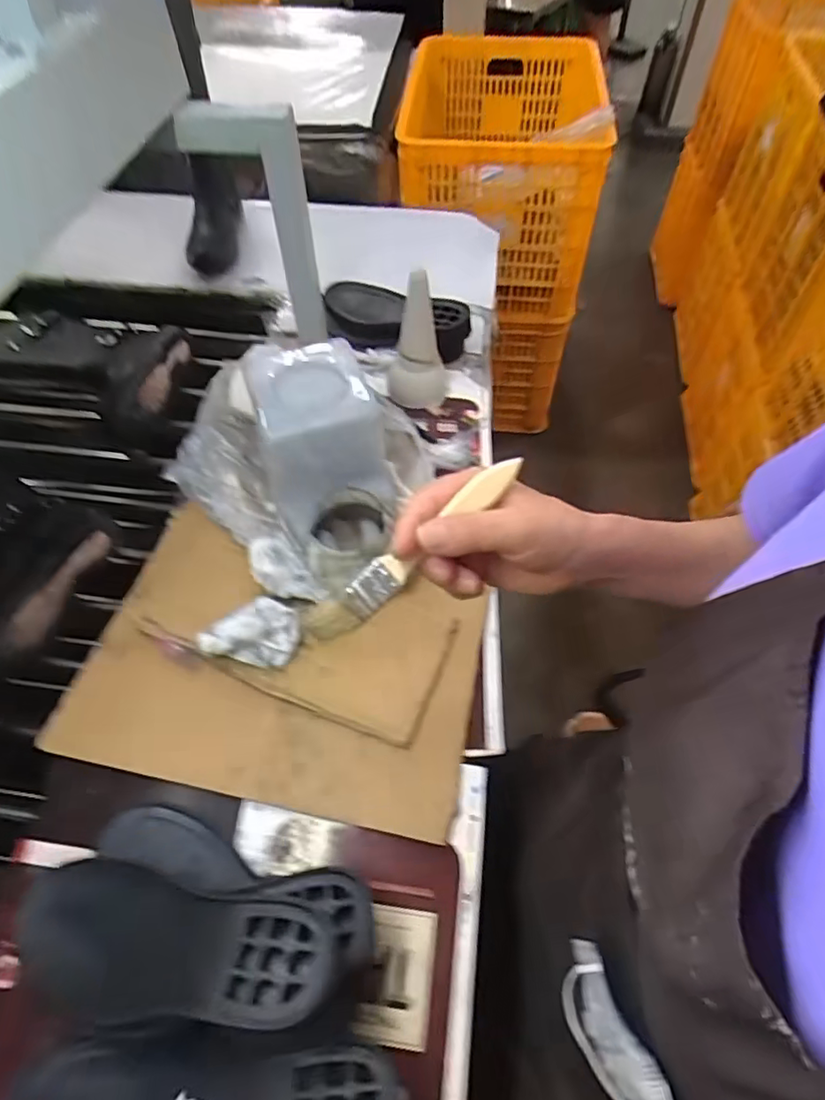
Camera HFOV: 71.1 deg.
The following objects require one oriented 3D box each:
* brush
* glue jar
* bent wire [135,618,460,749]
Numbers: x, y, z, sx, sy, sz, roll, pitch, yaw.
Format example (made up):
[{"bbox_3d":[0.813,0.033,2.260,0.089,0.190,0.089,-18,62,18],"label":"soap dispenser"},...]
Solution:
[{"bbox_3d":[0.003,-0.002,0.317,0.148,0.013,0.018,-41,64,-5],"label":"brush"},{"bbox_3d":[-0.050,-0.010,0.494,0.070,0.058,0.083,4,57,4],"label":"glue jar"},{"bbox_3d":[-0.098,0.074,0.481,0.252,0.012,0.111,15,58,11],"label":"bent wire"}]

